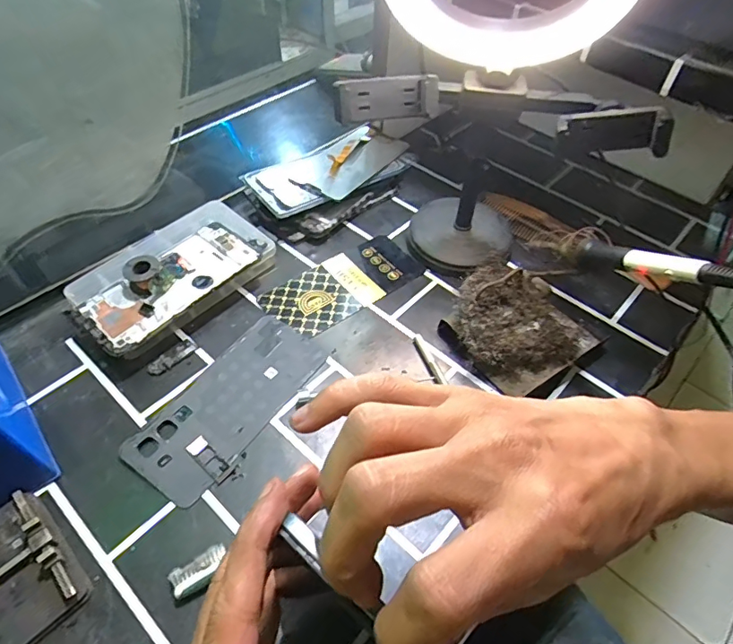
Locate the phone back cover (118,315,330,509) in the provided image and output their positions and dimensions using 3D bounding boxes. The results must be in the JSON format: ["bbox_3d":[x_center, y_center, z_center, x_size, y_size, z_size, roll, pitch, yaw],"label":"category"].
[{"bbox_3d":[-0.107,0.061,0.401,0.074,0.006,0.164,28,54,19],"label":"phone back cover"}]

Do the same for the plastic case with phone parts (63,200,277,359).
[{"bbox_3d":[-0.180,-0.049,0.466,0.108,0.044,0.177,35,57,24],"label":"plastic case with phone parts"}]

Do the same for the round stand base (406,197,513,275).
[{"bbox_3d":[0.096,-0.090,0.521,0.103,0.033,0.107,1,50,-2],"label":"round stand base"}]

